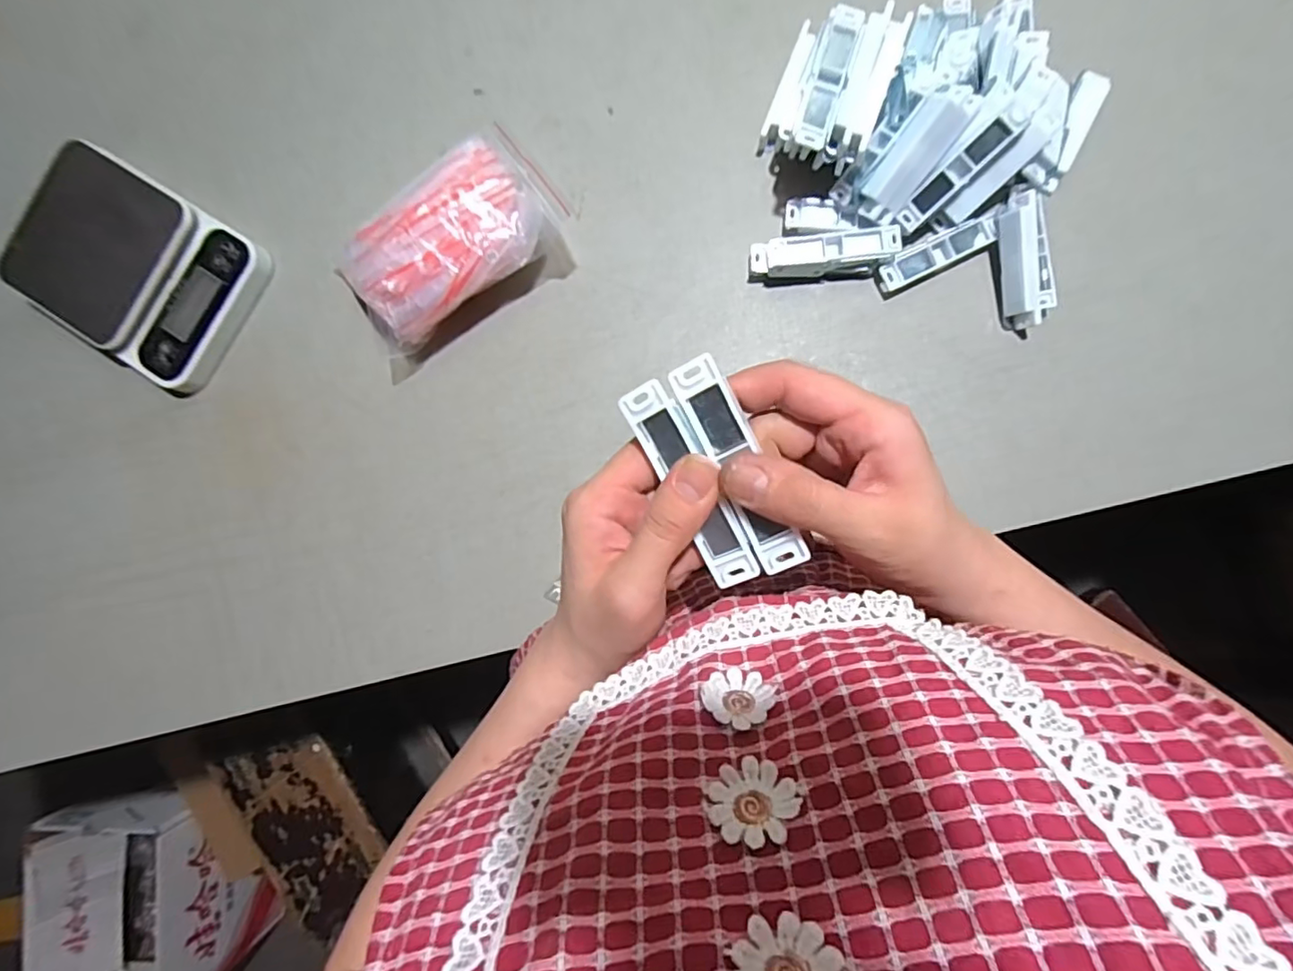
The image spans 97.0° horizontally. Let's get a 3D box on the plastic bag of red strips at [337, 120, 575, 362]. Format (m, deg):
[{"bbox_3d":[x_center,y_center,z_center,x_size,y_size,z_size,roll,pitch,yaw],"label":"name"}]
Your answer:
[{"bbox_3d":[-0.159,-0.189,0.464,0.191,0.064,0.106,-37,84,4],"label":"plastic bag of red strips"}]

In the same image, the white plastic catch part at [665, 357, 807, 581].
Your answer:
[{"bbox_3d":[0.039,-0.008,0.243,0.022,0.012,0.095,-25,94,5],"label":"white plastic catch part"}]

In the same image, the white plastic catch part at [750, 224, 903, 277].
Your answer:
[{"bbox_3d":[0.138,-0.180,0.449,0.108,0.028,0.029,-2,87,7],"label":"white plastic catch part"}]

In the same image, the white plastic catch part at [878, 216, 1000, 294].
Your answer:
[{"bbox_3d":[0.225,-0.182,0.444,0.090,0.016,0.026,-25,85,5],"label":"white plastic catch part"}]

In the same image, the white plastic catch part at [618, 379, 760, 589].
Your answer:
[{"bbox_3d":[0.020,0.001,0.249,0.023,0.013,0.095,-26,94,5],"label":"white plastic catch part"}]

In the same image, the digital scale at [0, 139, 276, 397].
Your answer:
[{"bbox_3d":[-0.454,-0.190,0.509,0.205,0.045,0.154,32,91,7],"label":"digital scale"}]

